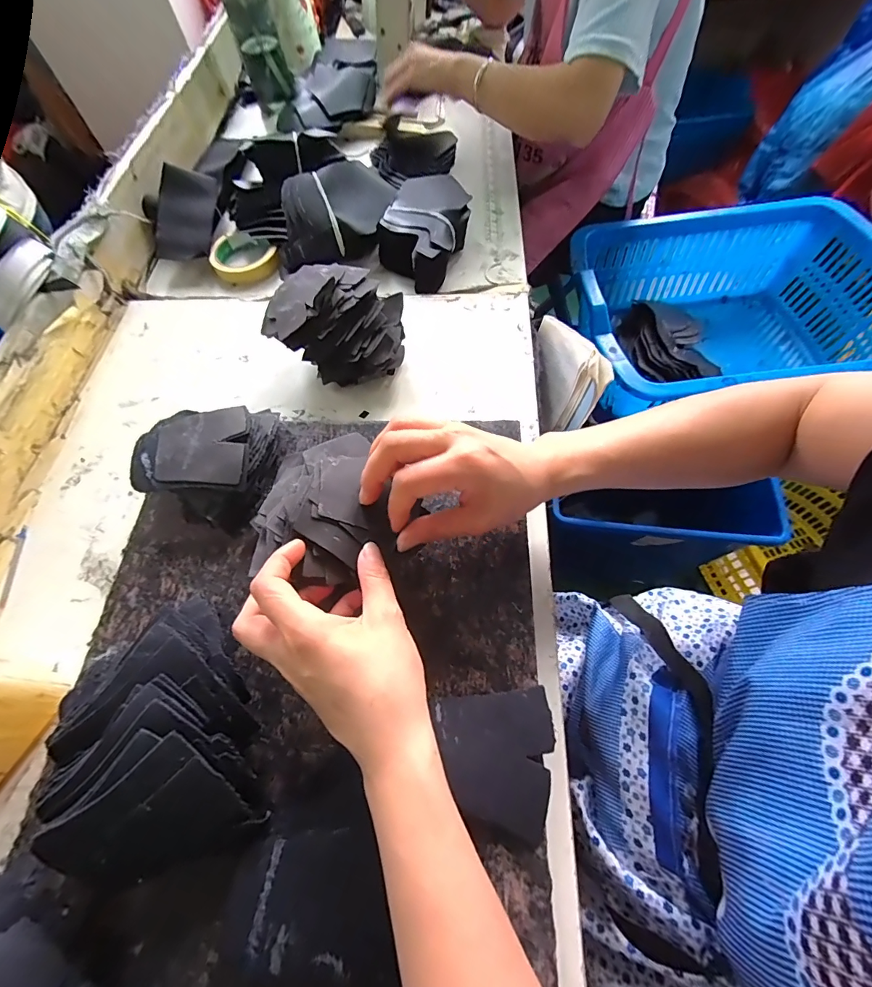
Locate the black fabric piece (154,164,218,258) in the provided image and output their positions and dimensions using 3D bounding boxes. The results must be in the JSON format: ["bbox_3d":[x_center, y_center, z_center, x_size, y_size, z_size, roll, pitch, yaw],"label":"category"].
[{"bbox_3d":[-0.362,-0.411,0.594,0.069,0.023,0.150,2,78,-18],"label":"black fabric piece"}]

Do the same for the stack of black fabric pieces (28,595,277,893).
[{"bbox_3d":[-0.183,0.159,0.266,0.111,0.079,0.160,-30,66,-10],"label":"stack of black fabric pieces"}]

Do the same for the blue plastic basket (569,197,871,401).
[{"bbox_3d":[0.526,-0.324,0.757,0.535,0.192,0.376,-6,64,0],"label":"blue plastic basket"}]

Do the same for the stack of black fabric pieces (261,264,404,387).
[{"bbox_3d":[-0.104,-0.177,0.444,0.126,0.090,0.109,31,70,17],"label":"stack of black fabric pieces"}]

